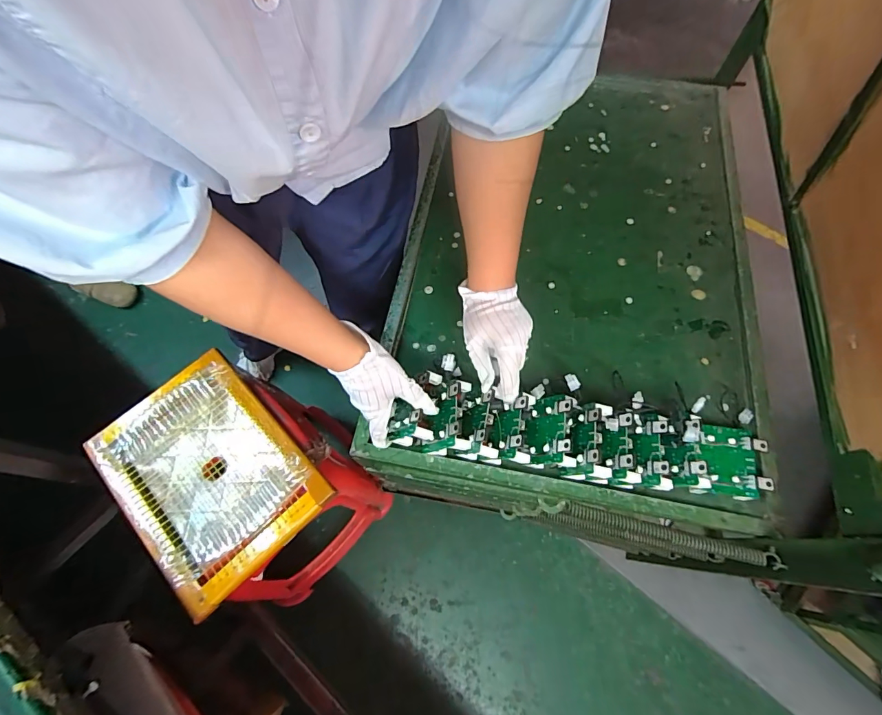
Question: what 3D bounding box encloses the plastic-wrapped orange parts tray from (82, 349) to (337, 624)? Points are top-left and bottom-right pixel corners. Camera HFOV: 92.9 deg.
[{"bbox_3d":[-0.367,0.184,0.675,0.244,0.065,0.337,-41,71,-17],"label":"plastic-wrapped orange parts tray"}]

